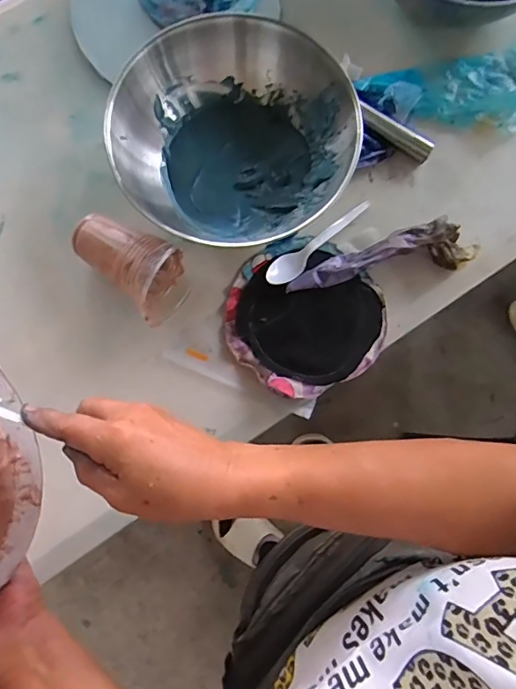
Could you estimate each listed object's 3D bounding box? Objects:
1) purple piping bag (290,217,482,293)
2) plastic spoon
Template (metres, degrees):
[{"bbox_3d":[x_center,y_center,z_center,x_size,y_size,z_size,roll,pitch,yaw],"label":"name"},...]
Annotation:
[{"bbox_3d":[0.131,-0.094,0.516,0.203,0.047,0.045,-9,80,-2],"label":"purple piping bag"},{"bbox_3d":[0.066,-0.113,0.535,0.145,0.020,0.027,-42,83,-8],"label":"plastic spoon"}]

